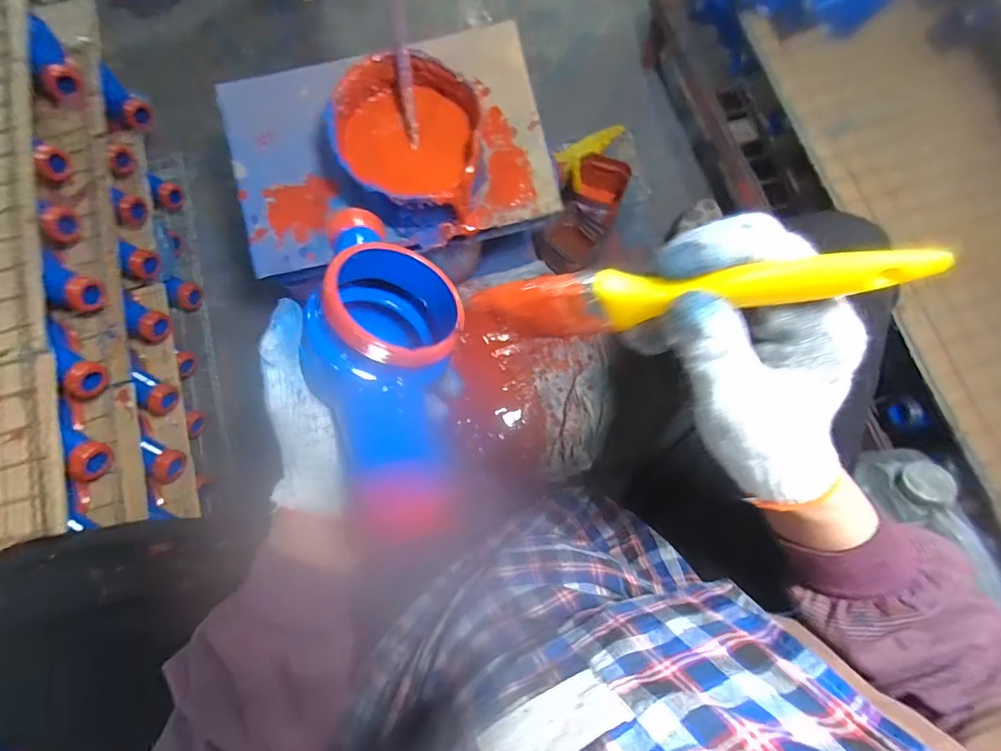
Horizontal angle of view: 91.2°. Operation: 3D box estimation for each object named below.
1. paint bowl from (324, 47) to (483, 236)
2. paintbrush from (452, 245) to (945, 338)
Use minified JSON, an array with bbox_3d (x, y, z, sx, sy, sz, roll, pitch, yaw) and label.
[{"bbox_3d":[-0.103,-0.255,0.562,0.155,0.116,0.161,0,76,0],"label":"paint bowl"},{"bbox_3d":[0.067,-0.032,0.210,0.180,0.032,0.009,0,47,27],"label":"paintbrush"}]

